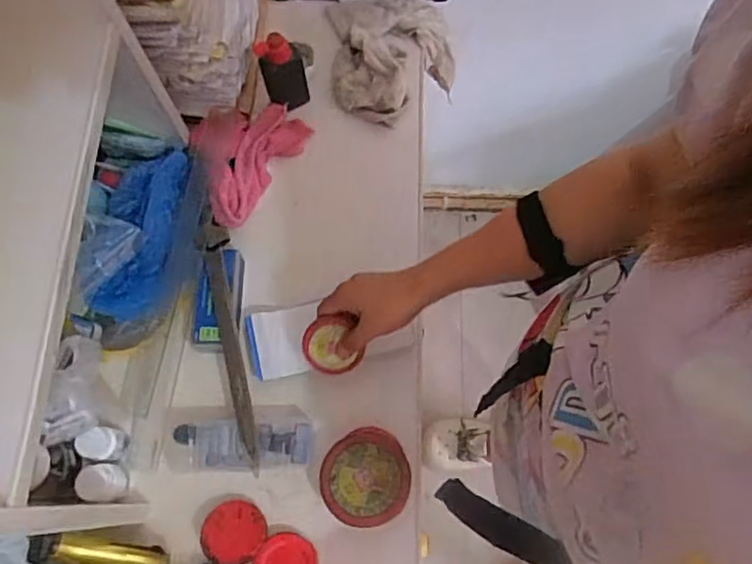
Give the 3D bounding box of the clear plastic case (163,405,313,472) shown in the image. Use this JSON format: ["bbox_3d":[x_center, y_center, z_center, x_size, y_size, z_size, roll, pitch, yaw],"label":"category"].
[{"bbox_3d":[-0.148,0.161,0.639,0.156,0.019,0.066,-1,71,1],"label":"clear plastic case"}]

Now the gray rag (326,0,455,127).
[{"bbox_3d":[0.023,-0.289,0.805,0.164,0.094,0.191,-4,71,0],"label":"gray rag"}]

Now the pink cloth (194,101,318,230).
[{"bbox_3d":[-0.166,-0.155,0.749,0.102,0.055,0.163,33,75,11],"label":"pink cloth"}]

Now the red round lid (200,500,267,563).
[{"bbox_3d":[-0.143,0.250,0.608,0.058,0.017,0.060,29,48,4],"label":"red round lid"}]

